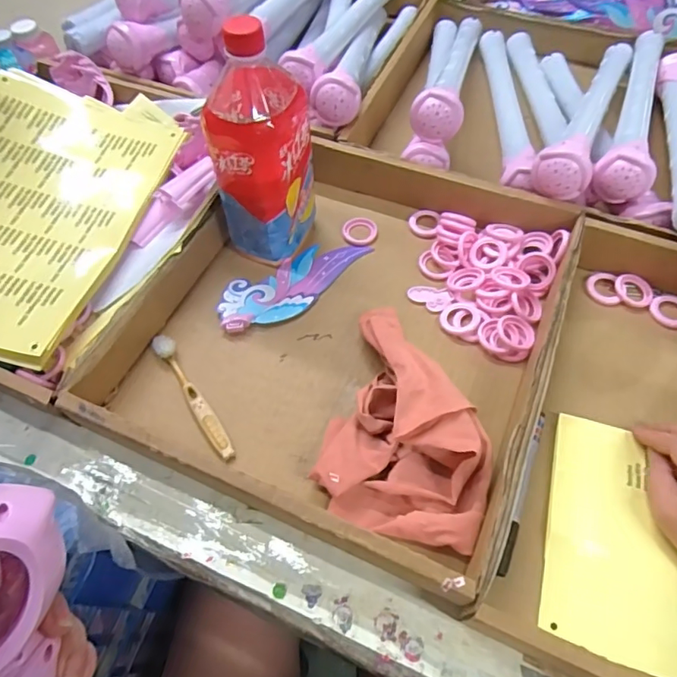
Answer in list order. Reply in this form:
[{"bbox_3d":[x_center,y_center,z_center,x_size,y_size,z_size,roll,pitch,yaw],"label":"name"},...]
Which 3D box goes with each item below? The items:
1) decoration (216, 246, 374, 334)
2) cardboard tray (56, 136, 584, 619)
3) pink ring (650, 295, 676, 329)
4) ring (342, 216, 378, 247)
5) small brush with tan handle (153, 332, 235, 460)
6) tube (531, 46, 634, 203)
[{"bbox_3d":[-0.044,-0.058,0.531,0.166,0.020,0.070,-27,61,-13],"label":"decoration"},{"bbox_3d":[0.017,-0.024,0.472,0.335,0.056,0.376,21,64,15],"label":"cardboard tray"},{"bbox_3d":[0.323,-0.026,0.505,0.038,0.004,0.036,-1,59,2],"label":"pink ring"},{"bbox_3d":[0.023,-0.116,0.566,0.038,0.008,0.032,14,60,10],"label":"ring"},{"bbox_3d":[-0.130,0.050,0.461,0.018,0.013,0.141,-30,62,-15],"label":"small brush with tan handle"},{"bbox_3d":[0.279,-0.262,0.579,0.052,0.068,0.307,22,62,15],"label":"tube"}]

